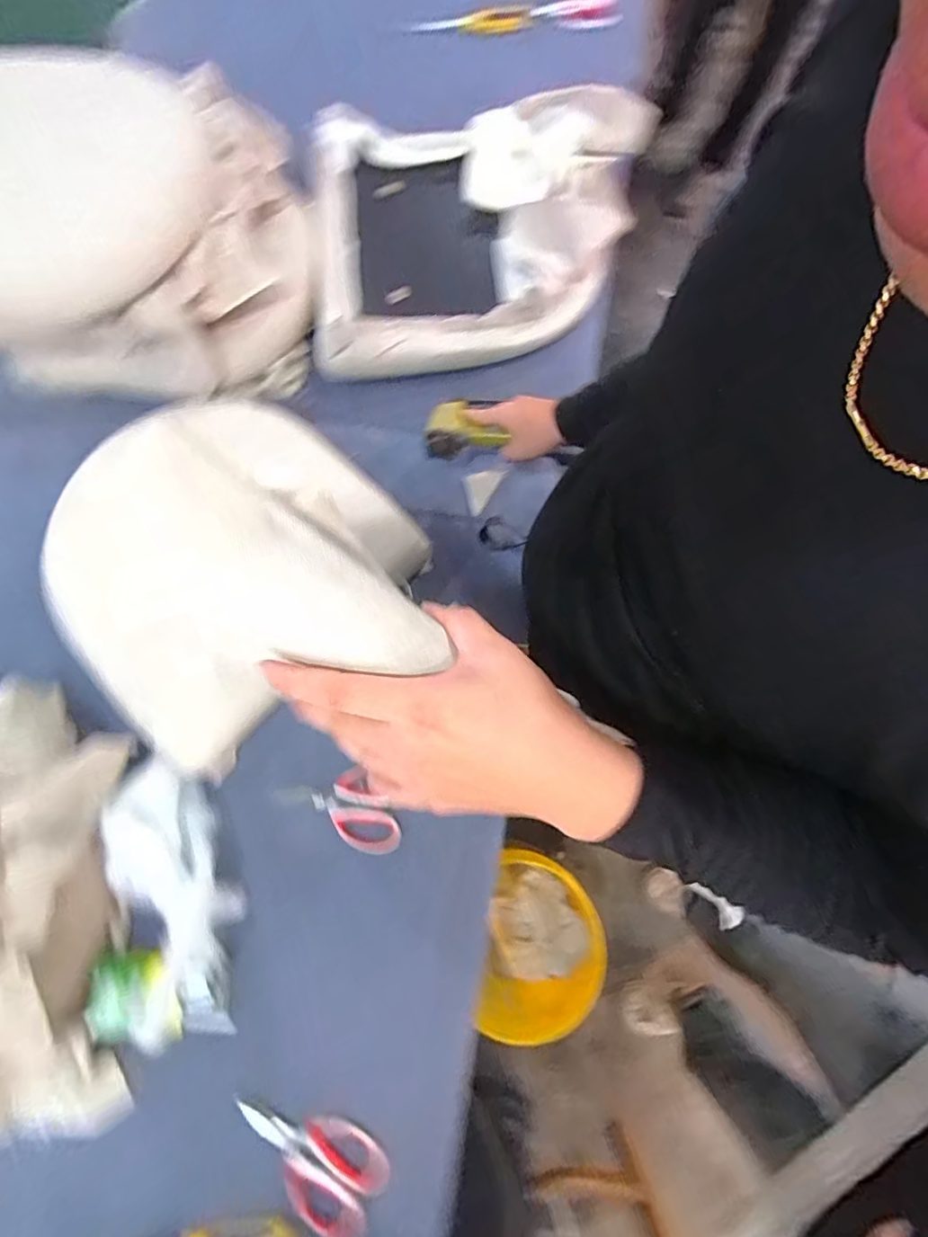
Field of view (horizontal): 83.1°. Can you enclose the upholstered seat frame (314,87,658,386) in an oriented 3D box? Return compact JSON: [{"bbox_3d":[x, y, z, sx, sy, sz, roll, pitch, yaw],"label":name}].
[{"bbox_3d":[0.019,-0.627,0.827,0.528,0.112,0.432,-8,76,-2],"label":"upholstered seat frame"}]

